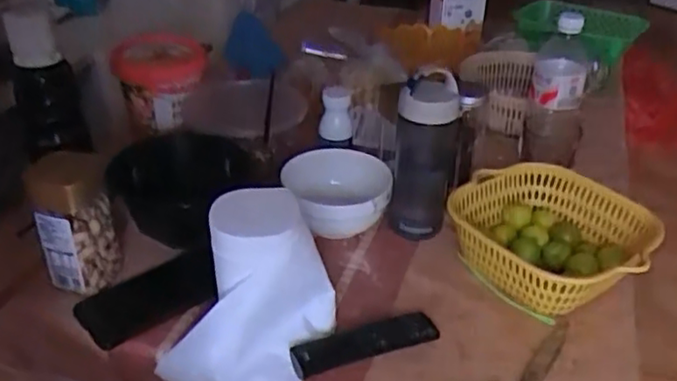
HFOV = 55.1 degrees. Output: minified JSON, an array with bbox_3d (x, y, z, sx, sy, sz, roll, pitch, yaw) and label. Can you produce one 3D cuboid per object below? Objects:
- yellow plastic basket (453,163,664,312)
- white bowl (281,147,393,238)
[{"bbox_3d":[0.239,0.057,0.736,0.207,0.076,0.193,28,41,35],"label":"yellow plastic basket"},{"bbox_3d":[0.005,0.008,0.816,0.126,0.064,0.139,-10,34,-16],"label":"white bowl"}]

